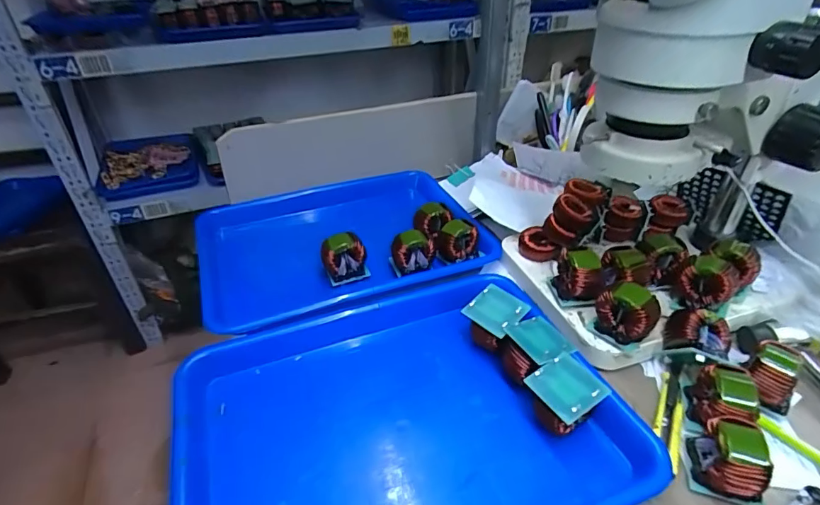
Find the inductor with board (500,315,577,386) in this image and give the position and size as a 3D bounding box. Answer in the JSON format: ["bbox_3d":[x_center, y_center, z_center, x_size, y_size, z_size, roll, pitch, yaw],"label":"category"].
[{"bbox_3d":[0.109,0.091,0.393,0.045,0.048,0.047,-12,38,-16],"label":"inductor with board"}]

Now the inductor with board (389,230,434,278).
[{"bbox_3d":[0.003,0.001,0.514,0.048,0.048,0.023,-6,37,-9],"label":"inductor with board"}]

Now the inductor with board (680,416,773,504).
[{"bbox_3d":[0.225,0.143,0.317,0.042,0.038,0.048,8,37,10],"label":"inductor with board"}]

